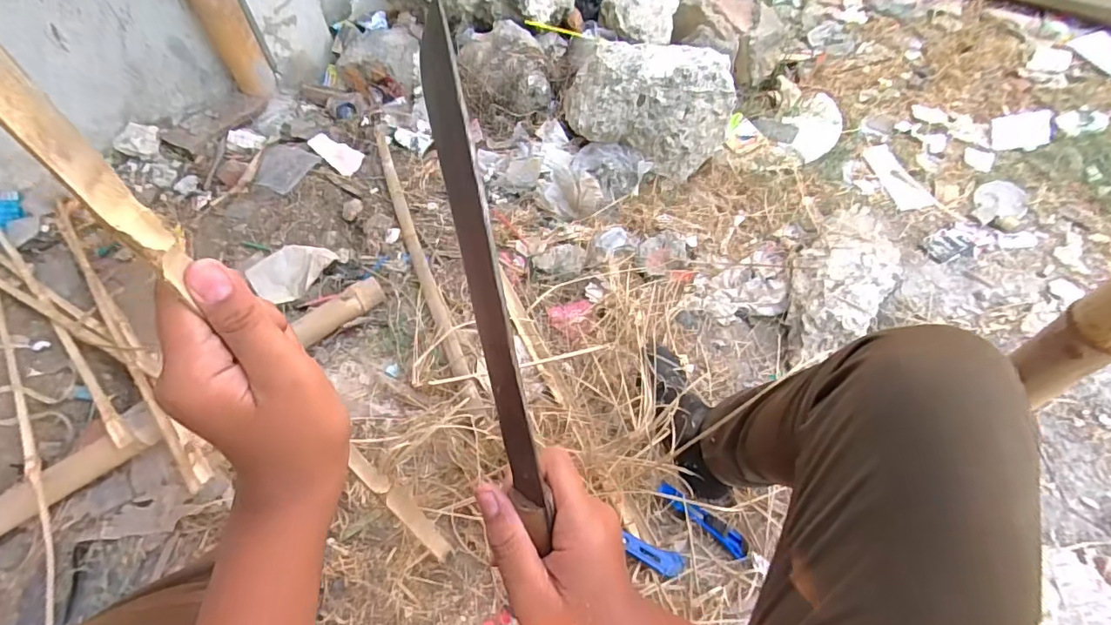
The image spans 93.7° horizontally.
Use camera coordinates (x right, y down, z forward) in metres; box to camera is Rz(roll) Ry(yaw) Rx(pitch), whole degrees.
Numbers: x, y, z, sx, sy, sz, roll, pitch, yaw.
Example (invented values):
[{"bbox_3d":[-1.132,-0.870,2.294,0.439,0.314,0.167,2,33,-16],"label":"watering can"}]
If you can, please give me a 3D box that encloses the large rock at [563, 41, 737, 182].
[{"bbox_3d":[0.181,-0.437,1.108,0.366,0.216,0.185,27,62,18],"label":"large rock"}]

